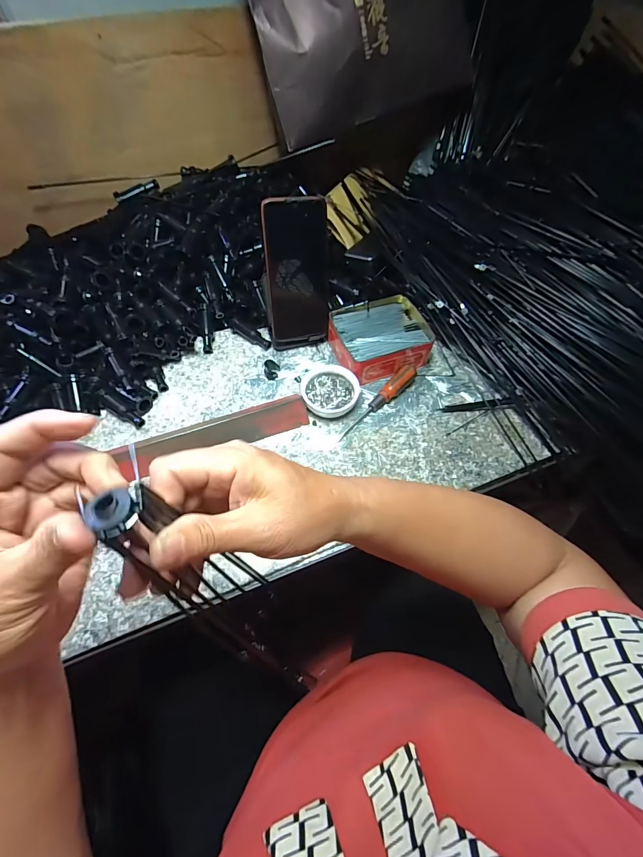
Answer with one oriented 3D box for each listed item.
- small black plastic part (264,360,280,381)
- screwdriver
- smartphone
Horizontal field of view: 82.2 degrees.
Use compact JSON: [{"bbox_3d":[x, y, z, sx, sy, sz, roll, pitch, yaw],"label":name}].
[{"bbox_3d":[-0.066,-0.079,0.496,0.020,0.020,0.017,-25,62,-15],"label":"small black plastic part"},{"bbox_3d":[0.072,-0.035,0.467,0.021,0.021,0.133,40,66,21],"label":"screwdriver"},{"bbox_3d":[-0.029,-0.196,0.471,0.079,0.166,0.010,-11,36,-14],"label":"smartphone"}]

